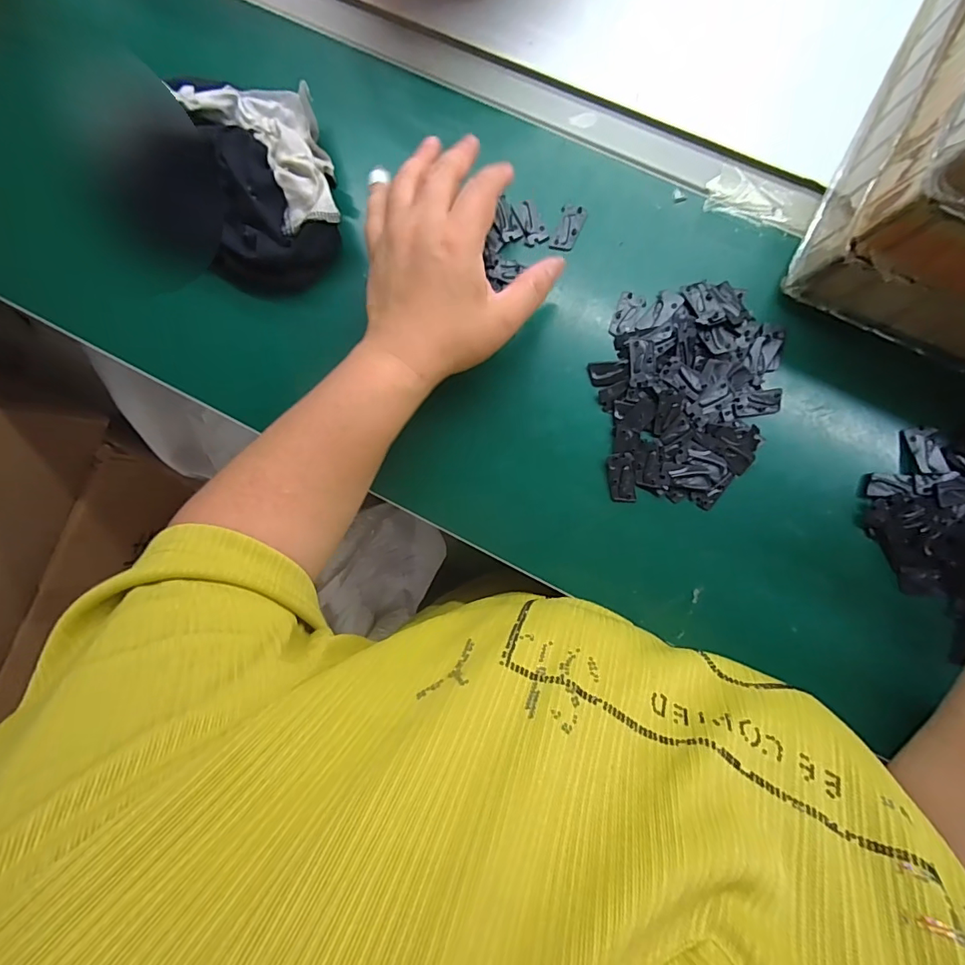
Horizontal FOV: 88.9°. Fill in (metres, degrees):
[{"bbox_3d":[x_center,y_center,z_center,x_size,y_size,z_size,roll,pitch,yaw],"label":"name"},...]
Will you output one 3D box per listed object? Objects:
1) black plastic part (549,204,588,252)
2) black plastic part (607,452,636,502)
[{"bbox_3d":[0.064,-0.188,0.363,0.018,0.004,0.034,18,91,6],"label":"black plastic part"},{"bbox_3d":[0.100,-0.003,0.352,0.017,0.005,0.034,-6,89,6],"label":"black plastic part"}]

